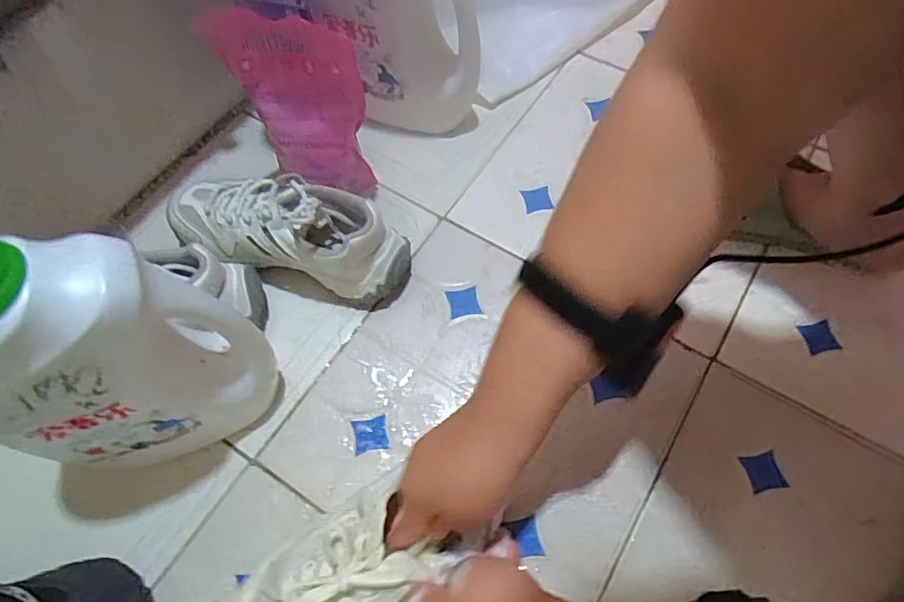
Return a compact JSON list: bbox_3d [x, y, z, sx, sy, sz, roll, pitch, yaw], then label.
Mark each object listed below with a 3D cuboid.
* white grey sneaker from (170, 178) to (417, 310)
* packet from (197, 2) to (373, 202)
[{"bbox_3d":[-0.158,-0.070,0.521,0.234,0.093,0.084,16,65,9],"label":"white grey sneaker"},{"bbox_3d":[-0.139,-0.166,0.502,0.123,0.196,0.031,3,58,6],"label":"packet"}]

